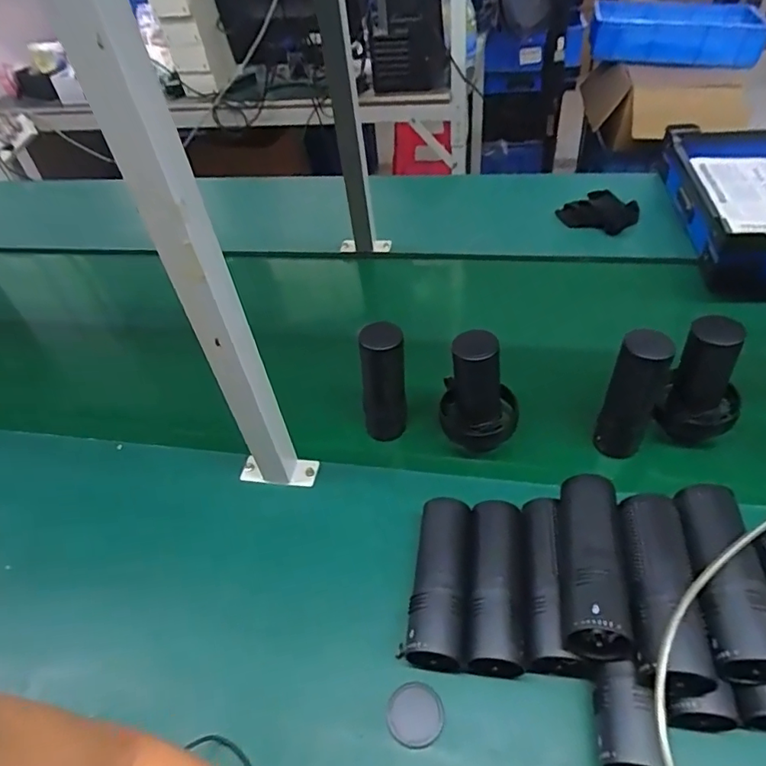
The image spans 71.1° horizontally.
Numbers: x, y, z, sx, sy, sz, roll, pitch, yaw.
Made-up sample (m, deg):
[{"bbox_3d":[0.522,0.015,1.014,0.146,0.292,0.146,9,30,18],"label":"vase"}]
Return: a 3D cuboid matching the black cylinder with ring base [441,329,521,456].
[{"bbox_3d":[0.121,0.019,0.676,0.093,0.182,0.079,2,47,10],"label":"black cylinder with ring base"}]

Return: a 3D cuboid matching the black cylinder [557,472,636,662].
[{"bbox_3d":[0.192,0.160,0.500,0.054,0.047,0.162,3,47,11],"label":"black cylinder"}]

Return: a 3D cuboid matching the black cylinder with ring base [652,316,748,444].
[{"bbox_3d":[0.383,0.000,0.625,0.077,0.152,0.088,32,58,32],"label":"black cylinder with ring base"}]

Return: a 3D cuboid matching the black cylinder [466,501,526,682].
[{"bbox_3d":[0.114,0.202,0.545,0.051,0.044,0.161,2,47,10],"label":"black cylinder"}]

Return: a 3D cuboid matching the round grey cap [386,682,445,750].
[{"bbox_3d":[0.030,0.307,0.497,0.051,0.006,0.052,-4,46,4],"label":"round grey cap"}]

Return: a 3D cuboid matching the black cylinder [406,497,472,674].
[{"bbox_3d":[0.061,0.206,0.559,0.054,0.057,0.163,3,47,11],"label":"black cylinder"}]

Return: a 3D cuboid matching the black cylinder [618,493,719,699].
[{"bbox_3d":[0.242,0.179,0.473,0.055,0.049,0.166,2,47,10],"label":"black cylinder"}]

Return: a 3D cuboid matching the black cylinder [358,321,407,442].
[{"bbox_3d":[0.003,0.010,0.699,0.054,0.181,0.049,-3,46,6],"label":"black cylinder"}]

